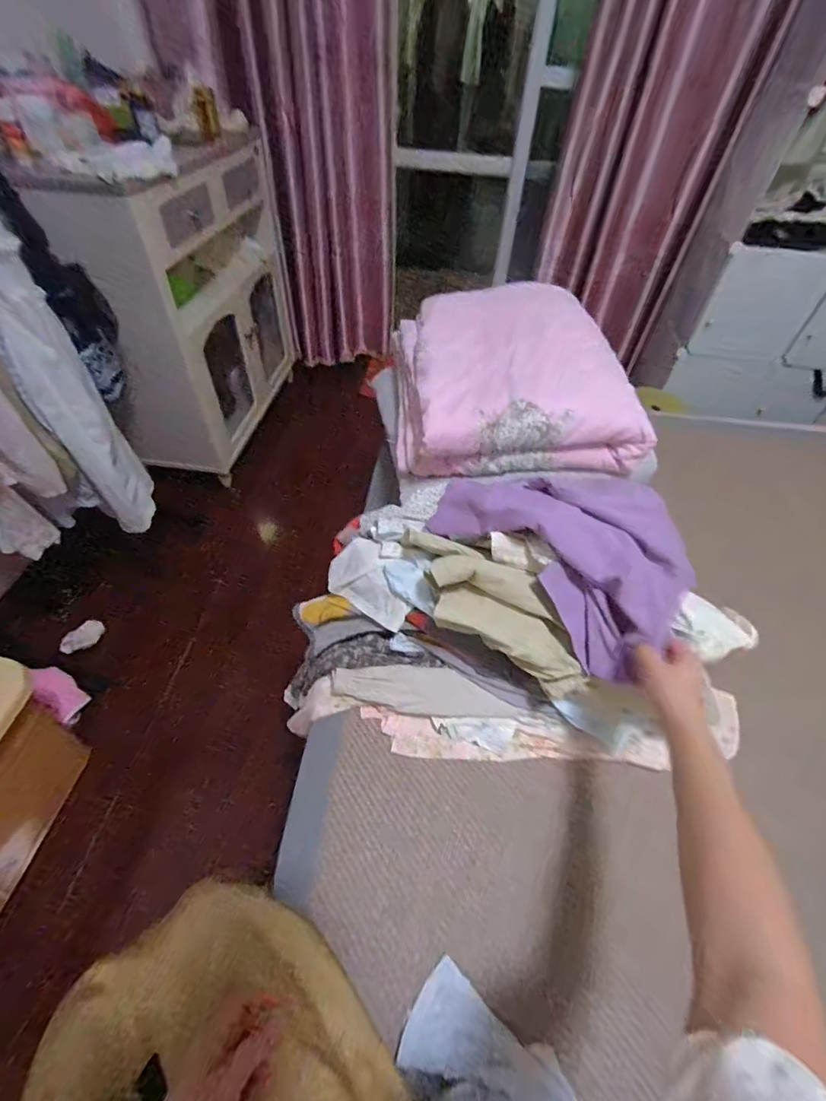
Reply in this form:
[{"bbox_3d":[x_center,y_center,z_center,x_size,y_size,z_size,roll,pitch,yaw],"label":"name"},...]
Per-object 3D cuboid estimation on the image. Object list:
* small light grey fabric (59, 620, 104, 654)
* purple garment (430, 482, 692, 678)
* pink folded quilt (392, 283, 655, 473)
[{"bbox_3d":[-0.949,0.249,1.283,0.034,0.062,0.110,24,53,16],"label":"small light grey fabric"},{"bbox_3d":[0.214,-0.007,0.642,0.181,0.116,0.357,-34,60,-27],"label":"purple garment"},{"bbox_3d":[0.168,-0.355,0.891,0.410,0.141,0.504,-3,50,-6],"label":"pink folded quilt"}]

